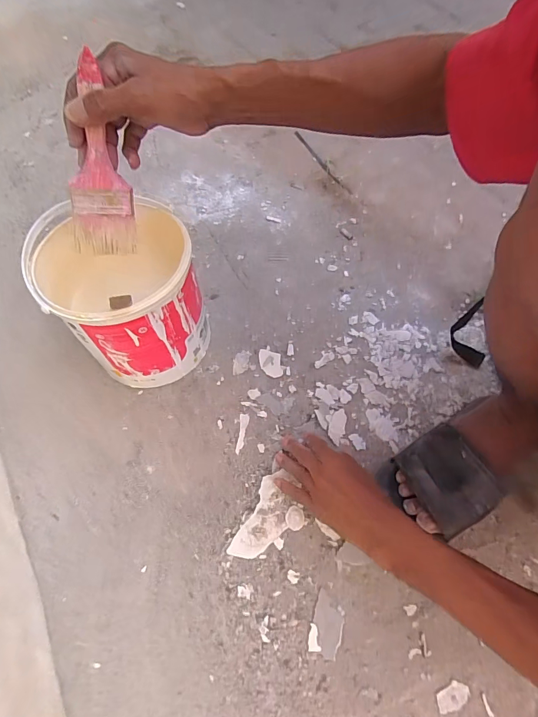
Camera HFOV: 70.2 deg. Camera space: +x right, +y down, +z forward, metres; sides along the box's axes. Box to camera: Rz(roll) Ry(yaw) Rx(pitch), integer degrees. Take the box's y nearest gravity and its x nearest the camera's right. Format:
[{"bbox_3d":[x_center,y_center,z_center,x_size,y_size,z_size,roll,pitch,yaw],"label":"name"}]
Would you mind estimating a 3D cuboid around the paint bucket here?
[{"bbox_3d":[-0.182,-0.070,0.510,0.177,0.199,0.164,-2,64,5],"label":"paint bucket"}]

